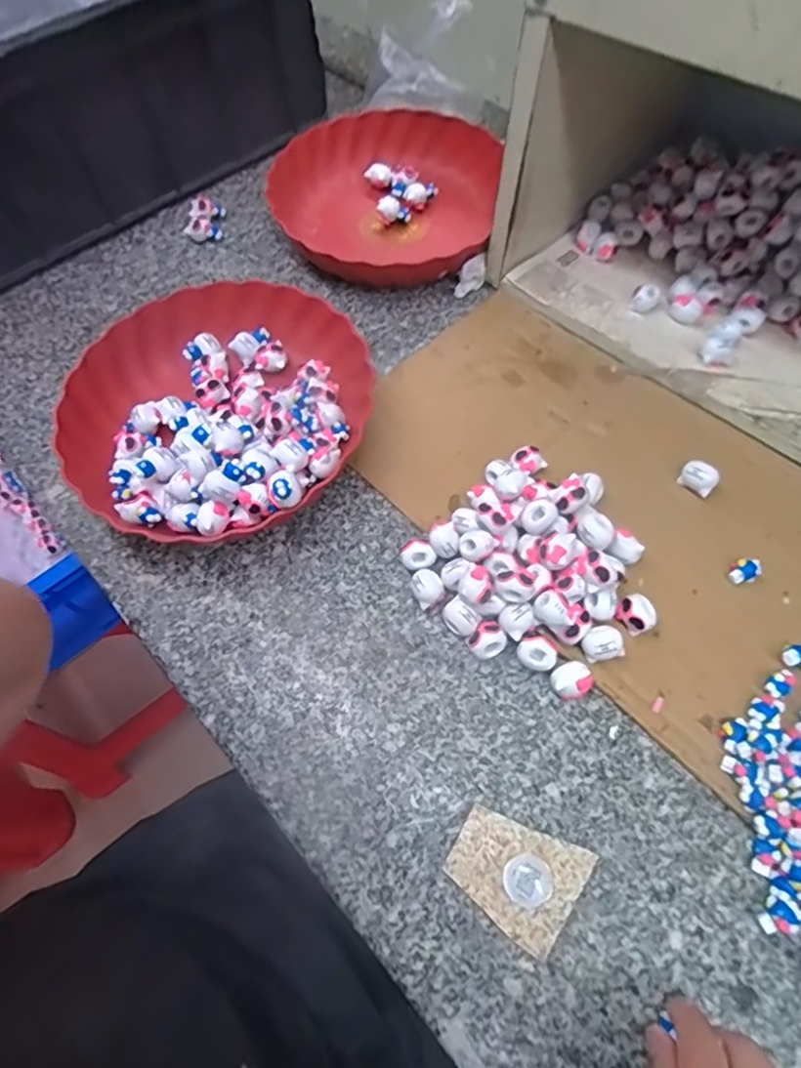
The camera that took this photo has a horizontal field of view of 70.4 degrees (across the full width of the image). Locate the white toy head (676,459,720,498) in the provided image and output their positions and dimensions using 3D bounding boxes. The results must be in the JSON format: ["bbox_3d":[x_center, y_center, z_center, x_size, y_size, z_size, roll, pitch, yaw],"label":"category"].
[{"bbox_3d":[0.227,-0.042,0.432,0.025,0.020,0.018,35,72,18],"label":"white toy head"}]

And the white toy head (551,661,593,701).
[{"bbox_3d":[0.111,0.097,0.372,0.024,0.021,0.022,-1,65,3],"label":"white toy head"}]

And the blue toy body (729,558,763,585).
[{"bbox_3d":[0.242,0.027,0.400,0.019,0.014,0.017,-20,66,-6],"label":"blue toy body"}]

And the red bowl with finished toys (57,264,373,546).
[{"bbox_3d":[-0.142,-0.107,0.462,0.229,0.068,0.246,-1,65,3],"label":"red bowl with finished toys"}]

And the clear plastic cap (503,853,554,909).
[{"bbox_3d":[0.073,0.199,0.325,0.027,0.004,0.026,-1,65,3],"label":"clear plastic cap"}]

